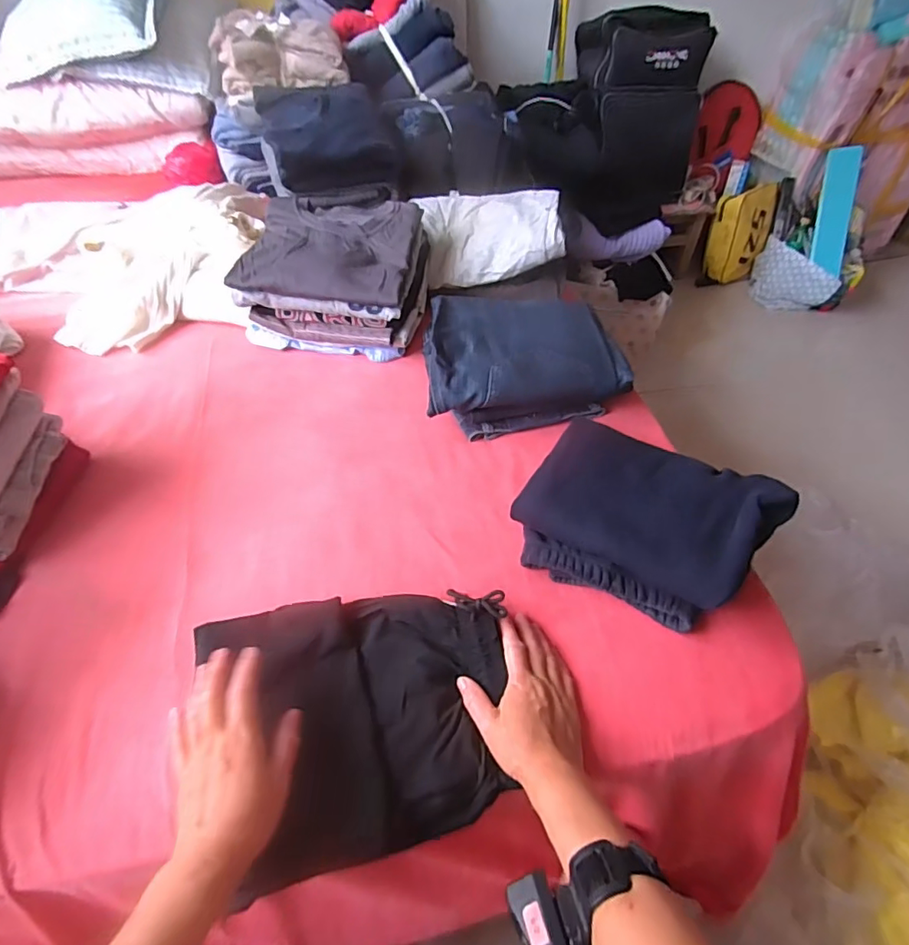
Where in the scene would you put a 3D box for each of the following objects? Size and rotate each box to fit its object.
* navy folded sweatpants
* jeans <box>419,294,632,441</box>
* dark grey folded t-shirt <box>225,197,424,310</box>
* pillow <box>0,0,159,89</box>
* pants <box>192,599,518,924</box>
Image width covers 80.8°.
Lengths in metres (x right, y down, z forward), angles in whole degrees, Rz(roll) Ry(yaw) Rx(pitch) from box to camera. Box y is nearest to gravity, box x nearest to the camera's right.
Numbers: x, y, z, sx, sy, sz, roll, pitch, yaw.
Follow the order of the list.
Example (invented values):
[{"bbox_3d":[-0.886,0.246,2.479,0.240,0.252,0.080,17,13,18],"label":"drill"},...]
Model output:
[{"bbox_3d":[0.218,0.043,0.611,0.269,0.082,0.210,20,52,15],"label":"navy folded sweatpants"},{"bbox_3d":[0.093,-0.169,0.794,0.279,0.104,0.202,-6,50,-7],"label":"jeans"},{"bbox_3d":[-0.193,-0.354,0.841,0.259,0.046,0.228,5,49,3],"label":"dark grey folded t-shirt"},{"bbox_3d":[-0.804,-1.056,1.181,0.333,0.202,0.419,-7,50,-8],"label":"pillow"},{"bbox_3d":[-0.080,0.220,0.498,0.280,0.050,0.221,-12,51,-12],"label":"pants"}]

